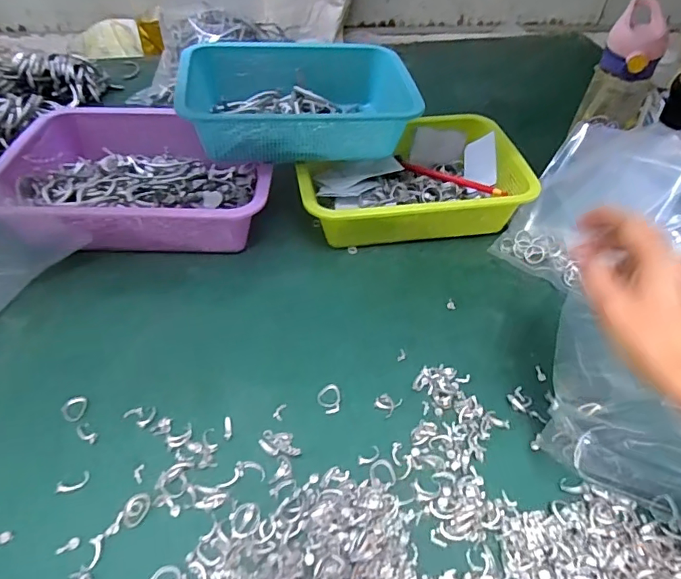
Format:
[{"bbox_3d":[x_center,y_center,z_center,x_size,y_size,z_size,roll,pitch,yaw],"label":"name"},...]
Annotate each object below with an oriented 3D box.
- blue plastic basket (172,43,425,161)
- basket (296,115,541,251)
[{"bbox_3d":[-0.048,-0.225,0.602,0.256,0.089,0.159,-7,47,-9],"label":"blue plastic basket"},{"bbox_3d":[0.080,-0.133,0.626,0.262,0.078,0.171,-6,44,-6],"label":"basket"}]

